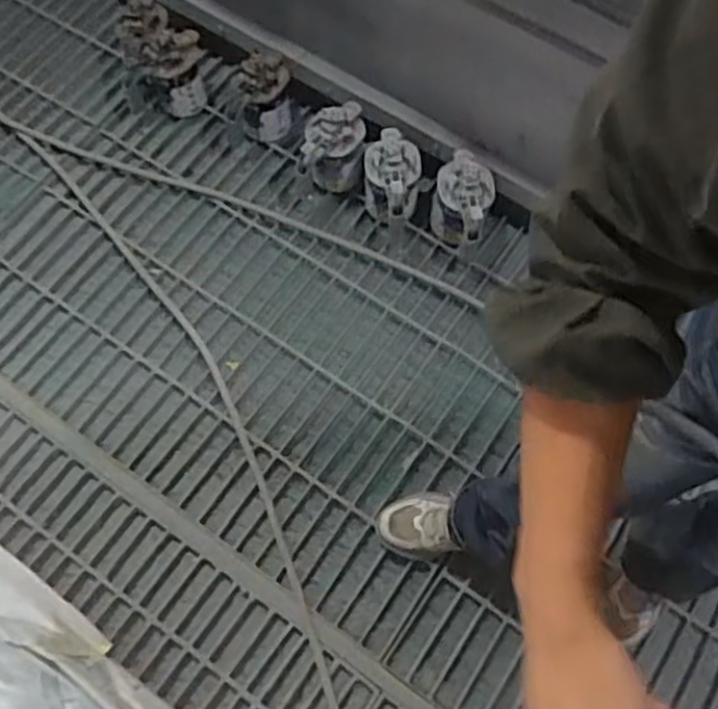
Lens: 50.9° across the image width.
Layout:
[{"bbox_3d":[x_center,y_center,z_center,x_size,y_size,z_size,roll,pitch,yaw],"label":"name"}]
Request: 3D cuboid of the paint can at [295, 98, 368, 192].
[{"bbox_3d":[-0.058,-0.414,1.543,0.137,0.174,0.101,-12,69,-6],"label":"paint can"}]

